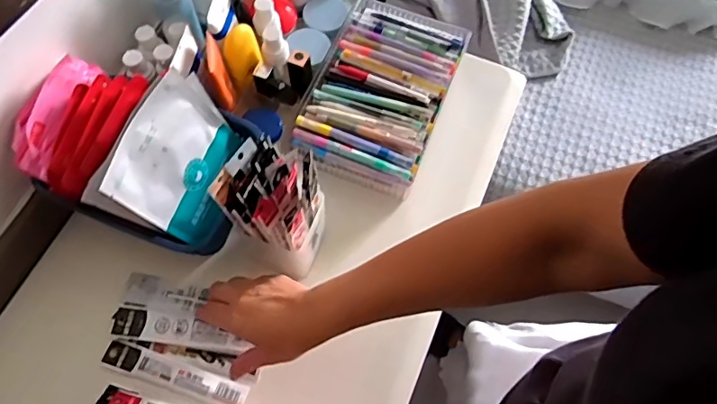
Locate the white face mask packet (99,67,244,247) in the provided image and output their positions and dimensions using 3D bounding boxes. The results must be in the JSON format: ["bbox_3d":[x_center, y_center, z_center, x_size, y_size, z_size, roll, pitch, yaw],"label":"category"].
[{"bbox_3d":[-0.175,-0.039,0.524,0.010,0.148,0.130,14,72,23],"label":"white face mask packet"}]

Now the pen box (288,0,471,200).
[{"bbox_3d":[0.029,-0.146,0.690,0.163,0.037,0.255,21,67,7],"label":"pen box"}]

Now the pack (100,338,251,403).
[{"bbox_3d":[-0.195,0.184,0.562,0.157,0.006,0.031,19,67,6],"label":"pack"}]

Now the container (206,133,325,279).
[{"bbox_3d":[-0.083,0.012,0.555,0.086,0.173,0.082,19,67,7],"label":"container"}]

